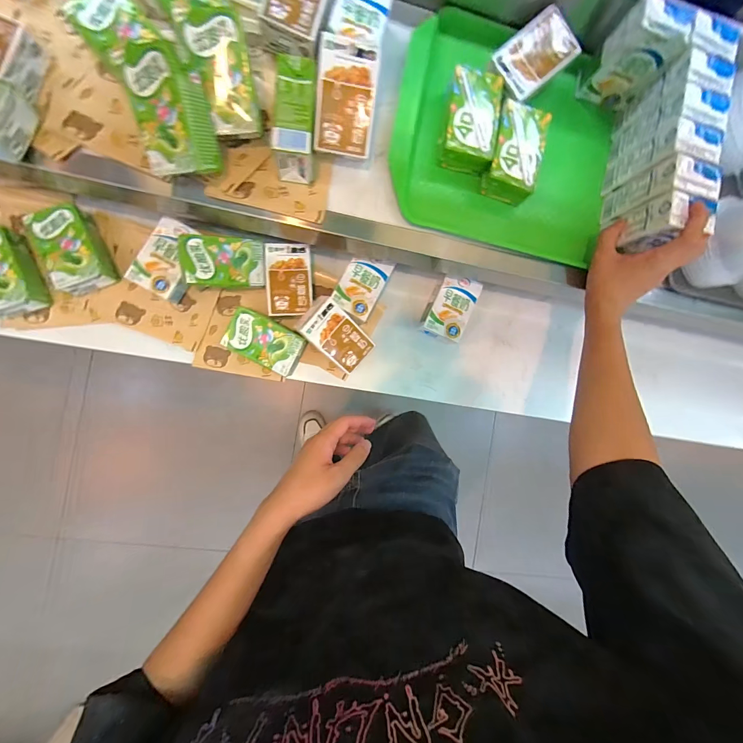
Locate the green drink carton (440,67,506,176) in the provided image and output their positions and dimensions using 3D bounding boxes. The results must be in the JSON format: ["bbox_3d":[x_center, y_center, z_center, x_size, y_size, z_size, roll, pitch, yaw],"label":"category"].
[{"bbox_3d":[0.127,-0.321,0.446,0.066,0.036,0.109,7,88,-8],"label":"green drink carton"}]

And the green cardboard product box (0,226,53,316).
[{"bbox_3d":[-0.508,-0.137,0.474,0.069,0.047,0.111,-21,93,-8],"label":"green cardboard product box"}]

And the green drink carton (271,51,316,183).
[{"bbox_3d":[-0.088,-0.292,0.402,0.042,0.061,0.108,3,89,-9],"label":"green drink carton"}]

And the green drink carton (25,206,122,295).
[{"bbox_3d":[-0.425,-0.174,0.487,0.067,0.044,0.114,-24,93,-8],"label":"green drink carton"}]

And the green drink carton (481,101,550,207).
[{"bbox_3d":[0.188,-0.286,0.457,0.064,0.046,0.105,13,88,-8],"label":"green drink carton"}]

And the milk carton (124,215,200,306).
[{"bbox_3d":[-0.293,-0.162,0.503,0.070,0.036,0.106,27,86,-7],"label":"milk carton"}]

